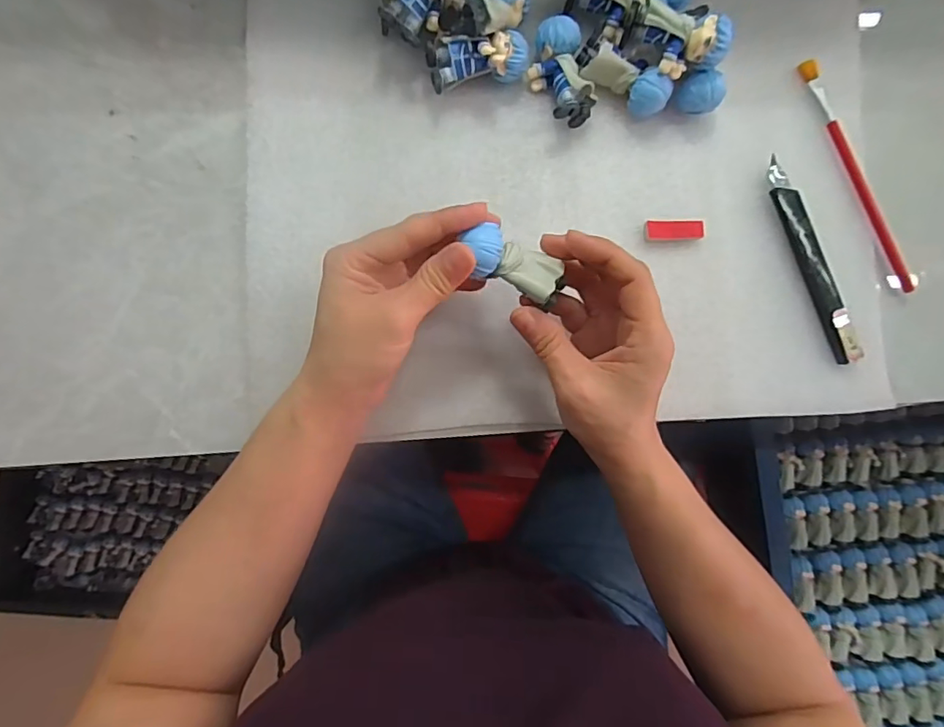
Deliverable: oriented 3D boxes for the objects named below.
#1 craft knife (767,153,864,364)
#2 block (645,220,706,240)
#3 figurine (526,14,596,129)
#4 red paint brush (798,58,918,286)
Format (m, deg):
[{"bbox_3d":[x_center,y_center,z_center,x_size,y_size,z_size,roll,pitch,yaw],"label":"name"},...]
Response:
[{"bbox_3d":[0.222,-0.066,0.337,0.016,0.011,0.137,-21,88,-5],"label":"craft knife"},{"bbox_3d":[0.131,-0.086,0.336,0.038,0.006,0.013,-2,86,-4],"label":"block"},{"bbox_3d":[0.056,-0.181,0.327,0.032,0.027,0.058,-19,88,-5],"label":"figurine"},{"bbox_3d":[0.256,-0.124,0.346,0.011,0.010,0.164,-24,88,-5],"label":"red paint brush"}]

